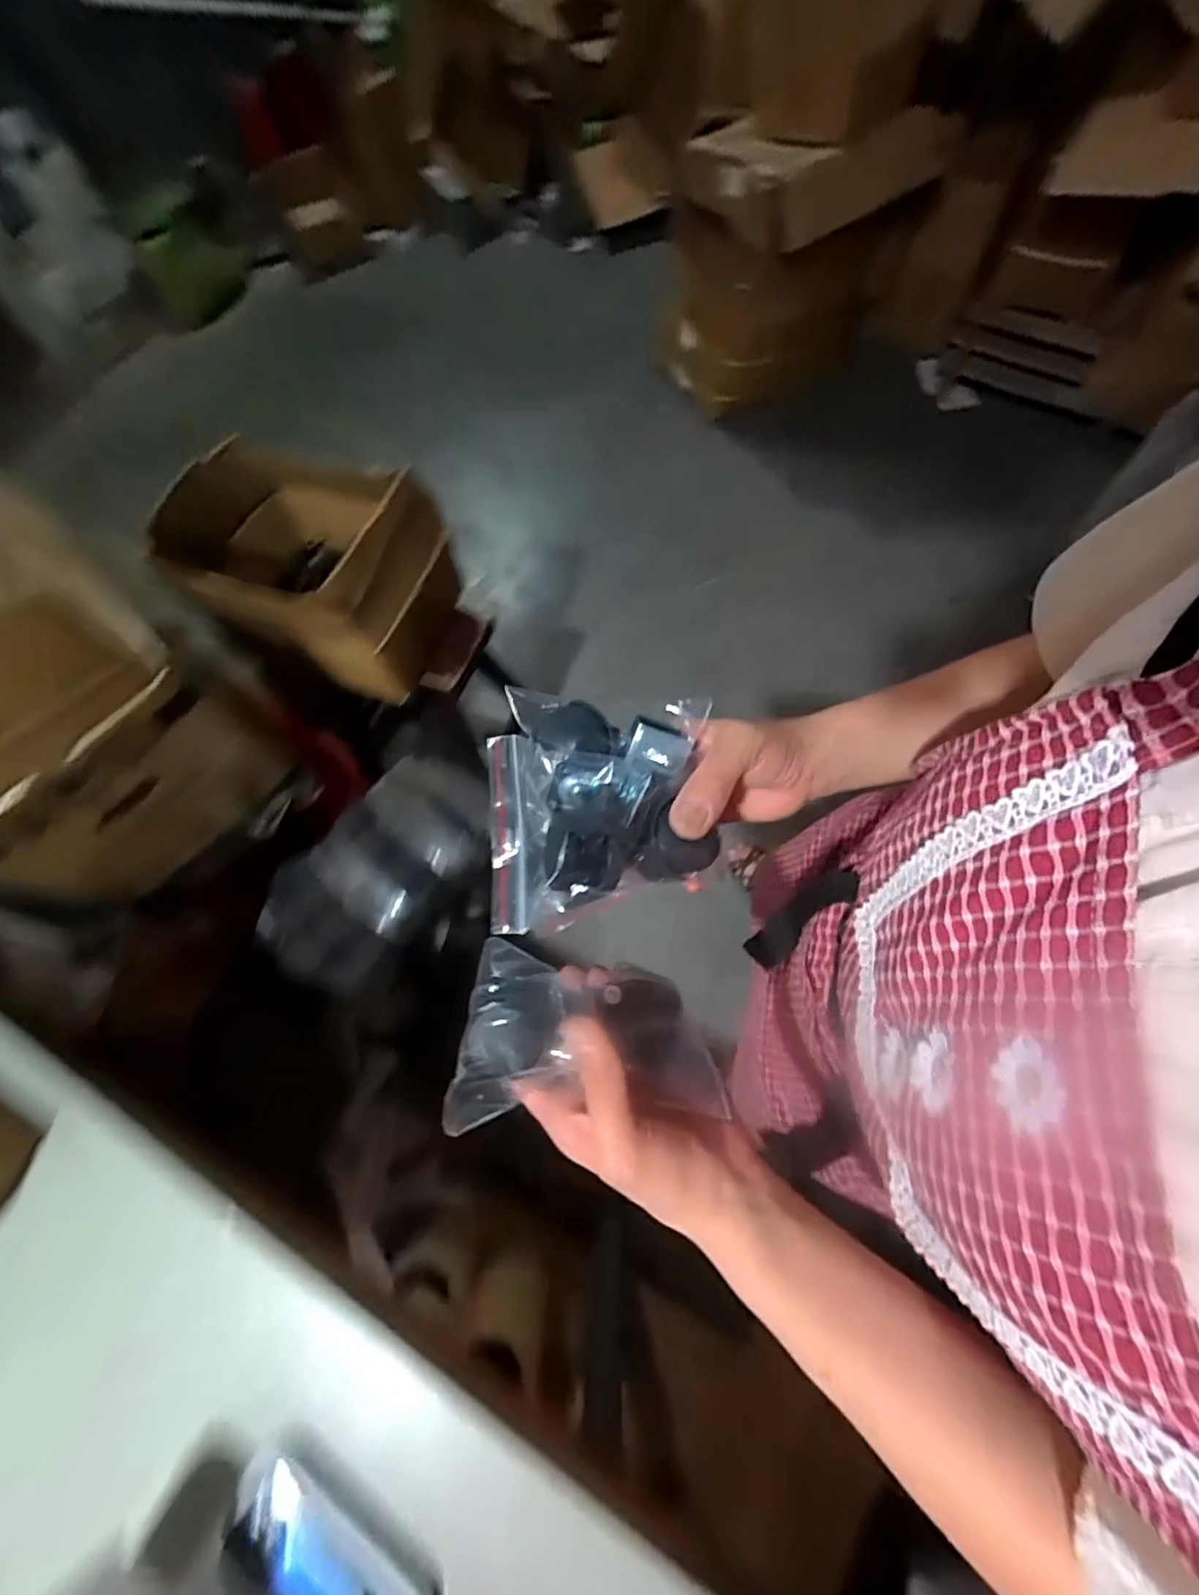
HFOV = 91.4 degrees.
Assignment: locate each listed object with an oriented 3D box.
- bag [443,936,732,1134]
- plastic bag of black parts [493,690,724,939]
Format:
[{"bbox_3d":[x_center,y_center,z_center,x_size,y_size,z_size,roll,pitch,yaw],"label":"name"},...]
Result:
[{"bbox_3d":[-0.003,0.130,0.321,0.142,0.034,0.083,8,70,-9],"label":"bag"},{"bbox_3d":[0.004,0.000,0.306,0.114,0.036,0.122,-4,69,1],"label":"plastic bag of black parts"}]

